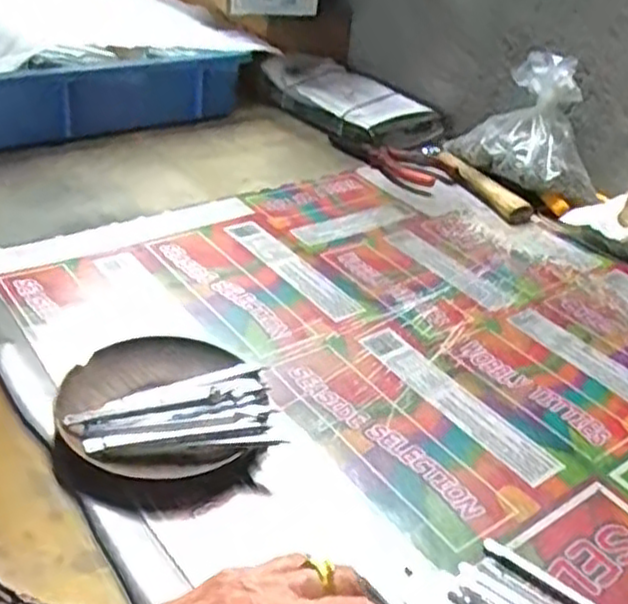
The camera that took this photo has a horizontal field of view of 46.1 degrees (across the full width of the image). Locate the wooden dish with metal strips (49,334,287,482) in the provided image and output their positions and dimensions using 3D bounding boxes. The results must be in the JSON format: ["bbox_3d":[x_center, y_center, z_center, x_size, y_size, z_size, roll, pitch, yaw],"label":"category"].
[{"bbox_3d":[-0.084,0.058,0.421,0.113,0.020,0.108,4,34,-3],"label":"wooden dish with metal strips"}]

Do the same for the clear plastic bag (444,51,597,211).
[{"bbox_3d":[0.207,-0.164,0.709,0.147,0.120,0.075,19,36,18],"label":"clear plastic bag"}]

